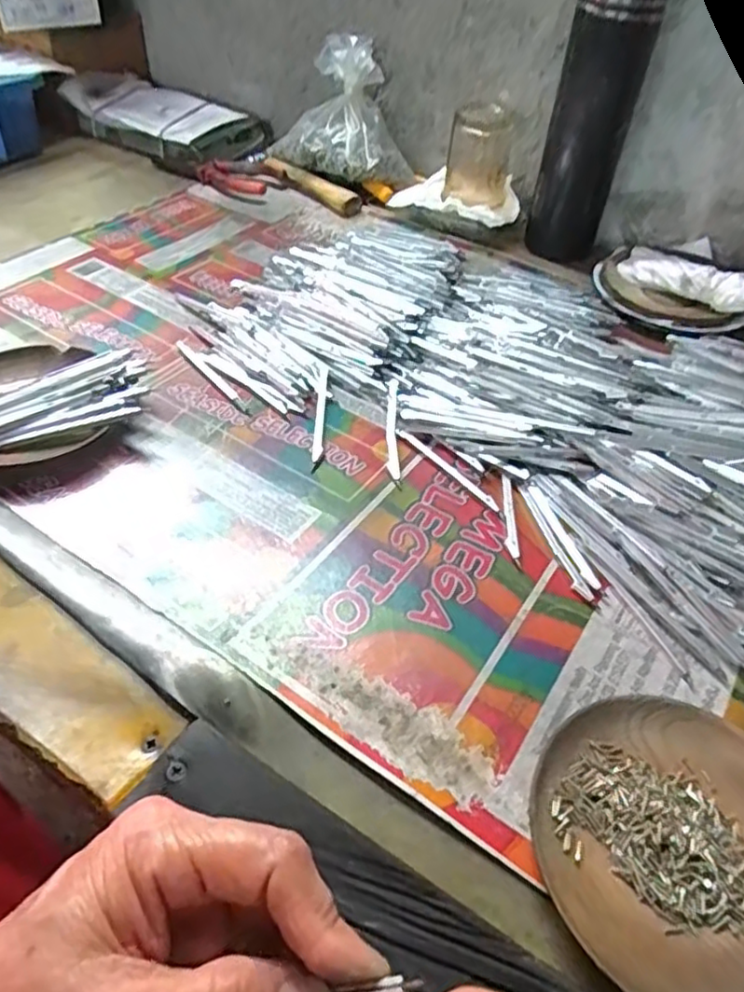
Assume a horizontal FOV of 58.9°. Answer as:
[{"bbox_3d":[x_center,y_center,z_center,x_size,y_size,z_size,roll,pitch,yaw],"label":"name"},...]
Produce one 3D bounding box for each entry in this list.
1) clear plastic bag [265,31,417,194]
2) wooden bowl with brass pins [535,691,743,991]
[{"bbox_3d":[-0.018,-0.375,0.660,0.146,0.130,0.047,35,24,10],"label":"clear plastic bag"},{"bbox_3d":[0.121,0.136,0.257,0.111,0.019,0.116,2,47,-2],"label":"wooden bowl with brass pins"}]

